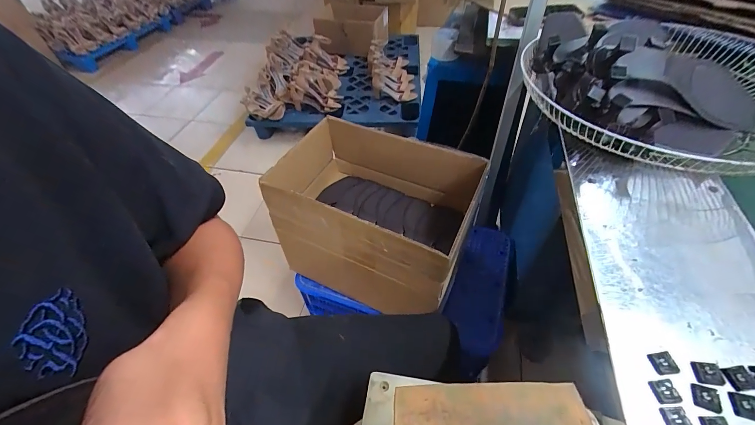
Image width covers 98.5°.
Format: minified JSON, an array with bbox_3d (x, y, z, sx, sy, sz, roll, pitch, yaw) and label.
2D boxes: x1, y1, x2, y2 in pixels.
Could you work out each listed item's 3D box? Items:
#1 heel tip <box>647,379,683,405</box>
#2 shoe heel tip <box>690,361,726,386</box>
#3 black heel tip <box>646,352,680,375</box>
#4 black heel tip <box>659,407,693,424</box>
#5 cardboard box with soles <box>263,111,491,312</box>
[{"bbox_3d":[0.254,0.157,0.286,0.021,0.004,0.018,-5,49,0],"label":"heel tip"},{"bbox_3d":[0.302,0.146,0.296,0.024,0.004,0.019,3,50,6],"label":"shoe heel tip"},{"bbox_3d":[0.266,0.140,0.301,0.019,0.004,0.019,-6,49,-1],"label":"black heel tip"},{"bbox_3d":[0.251,0.174,0.272,0.019,0.004,0.018,-4,49,1],"label":"black heel tip"},{"bbox_3d":[-0.011,0.004,0.838,0.465,0.298,0.319,19,54,19],"label":"cardboard box with soles"}]

